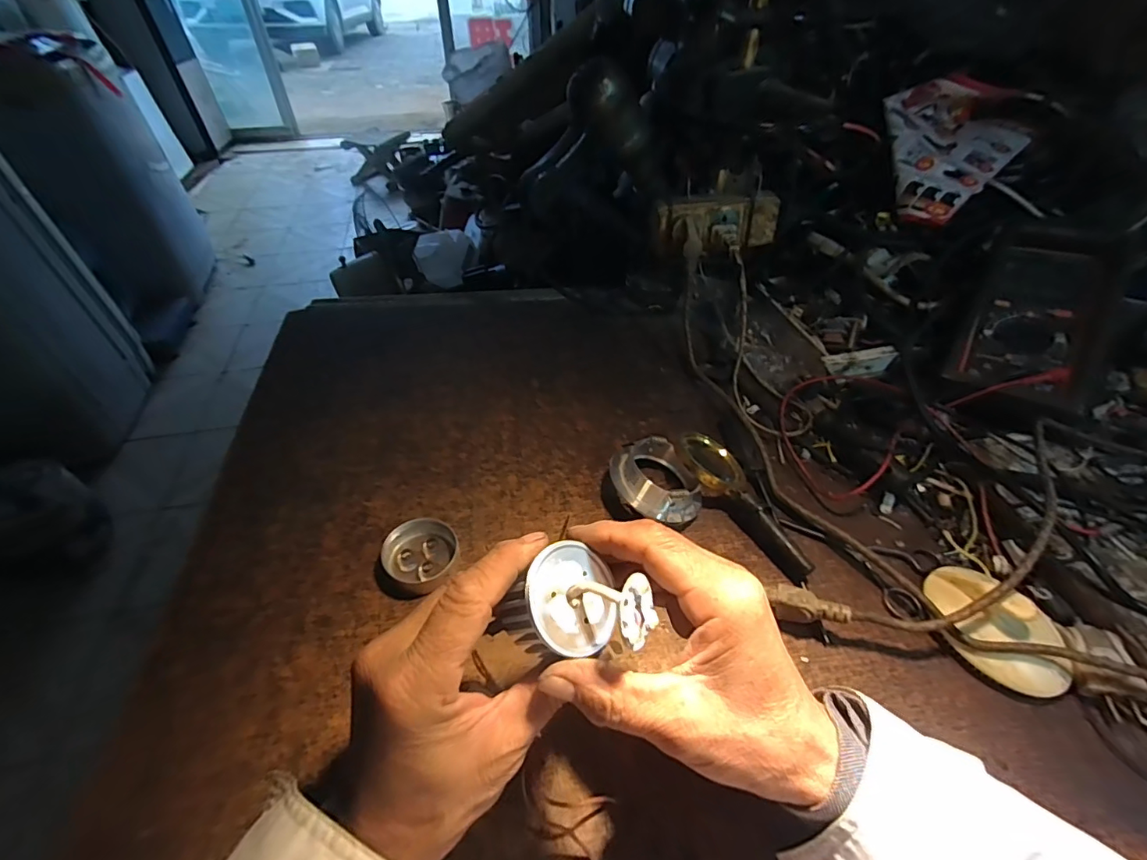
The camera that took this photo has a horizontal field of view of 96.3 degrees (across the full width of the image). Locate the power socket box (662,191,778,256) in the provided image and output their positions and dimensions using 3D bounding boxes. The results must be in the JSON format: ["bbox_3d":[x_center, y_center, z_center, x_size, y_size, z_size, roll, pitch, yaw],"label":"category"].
[{"bbox_3d":[0.155,-0.216,0.541,0.126,0.048,0.035,-4,46,-5],"label":"power socket box"}]

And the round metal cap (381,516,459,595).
[{"bbox_3d":[-0.111,0.090,0.377,0.052,0.022,0.045,-29,53,-26],"label":"round metal cap"}]

